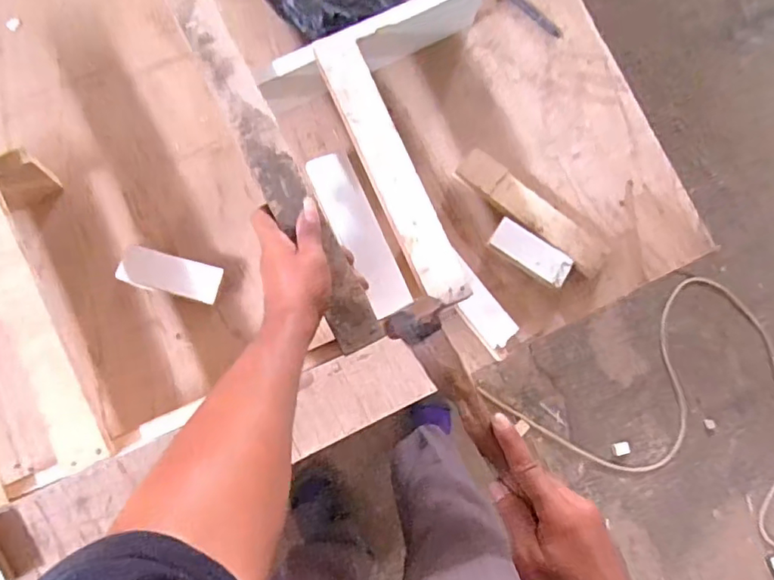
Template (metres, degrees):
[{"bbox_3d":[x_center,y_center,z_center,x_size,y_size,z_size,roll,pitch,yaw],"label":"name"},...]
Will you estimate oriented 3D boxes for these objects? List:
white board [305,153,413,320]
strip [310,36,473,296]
[{"bbox_3d":[-0.031,-0.065,0.637,0.048,0.018,0.195,-24,84,-12],"label":"white board"},{"bbox_3d":[0.001,-0.133,0.566,0.047,0.026,0.295,-23,81,-5],"label":"strip"}]

